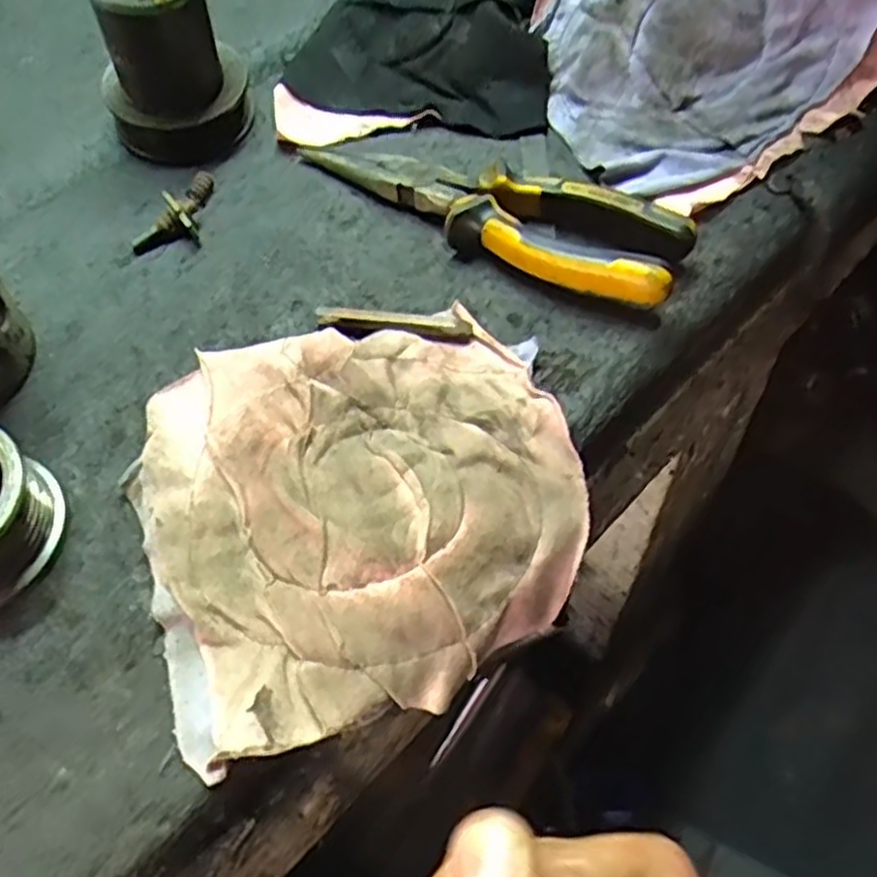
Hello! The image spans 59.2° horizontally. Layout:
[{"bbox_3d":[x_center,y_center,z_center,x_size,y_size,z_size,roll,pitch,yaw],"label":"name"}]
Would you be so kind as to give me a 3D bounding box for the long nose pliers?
[{"bbox_3d":[0.019,-0.105,0.346,0.182,0.031,0.047,26,62,17],"label":"long nose pliers"}]

